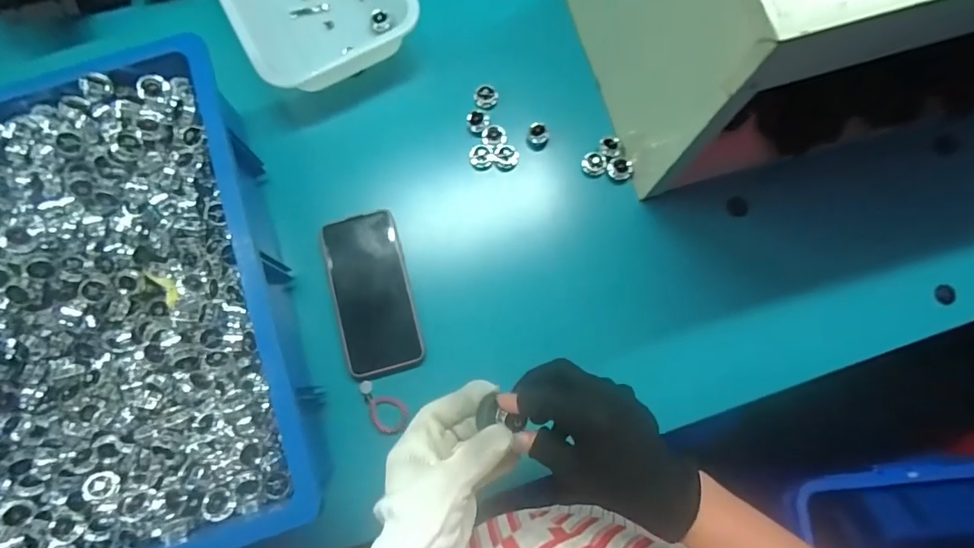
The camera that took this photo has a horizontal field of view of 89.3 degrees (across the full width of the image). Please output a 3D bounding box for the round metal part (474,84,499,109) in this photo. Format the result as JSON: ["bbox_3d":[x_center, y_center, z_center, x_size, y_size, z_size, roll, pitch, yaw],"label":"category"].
[{"bbox_3d":[-0.001,-0.205,0.571,0.027,0.007,0.028,0,79,0],"label":"round metal part"}]

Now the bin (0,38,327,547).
[{"bbox_3d":[-0.347,0.035,0.450,0.316,0.100,0.444,-20,80,-3],"label":"bin"}]

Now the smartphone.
[{"bbox_3d":[-0.119,0.019,0.514,0.079,0.007,0.166,-14,79,-2],"label":"smartphone"}]

